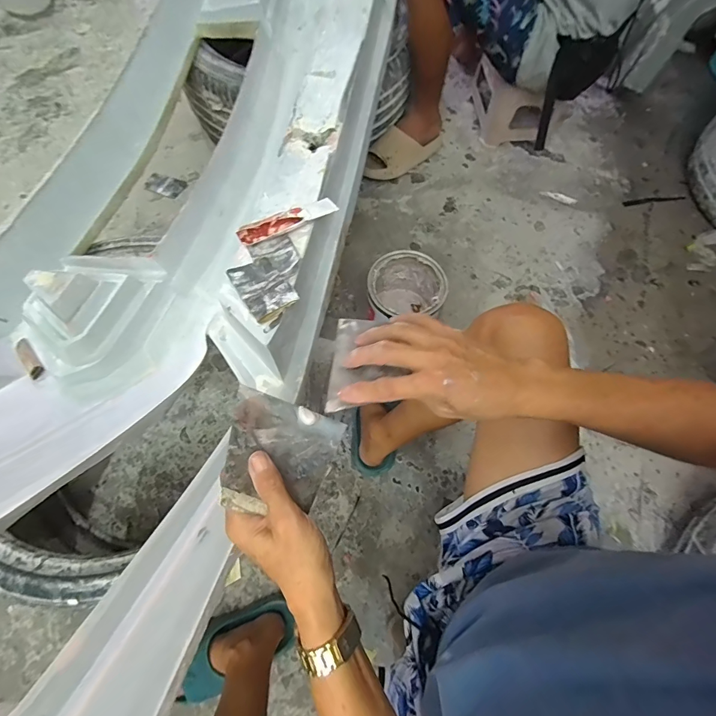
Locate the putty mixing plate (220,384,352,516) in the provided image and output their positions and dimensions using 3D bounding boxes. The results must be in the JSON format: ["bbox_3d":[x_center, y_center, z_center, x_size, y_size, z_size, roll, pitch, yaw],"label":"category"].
[{"bbox_3d":[-0.065,0.084,0.332,0.100,0.009,0.095,22,59,-22],"label":"putty mixing plate"}]

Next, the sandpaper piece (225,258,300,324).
[{"bbox_3d":[-0.143,-0.107,0.568,0.069,0.013,0.115,-31,58,-14],"label":"sandpaper piece"}]

